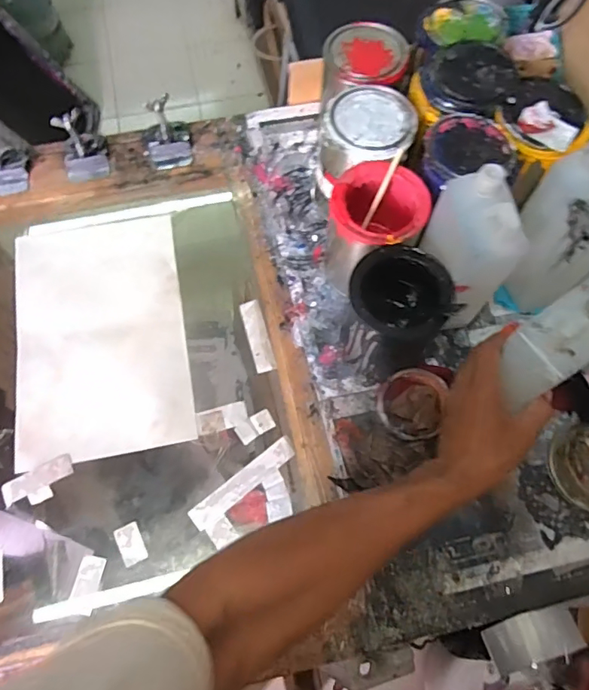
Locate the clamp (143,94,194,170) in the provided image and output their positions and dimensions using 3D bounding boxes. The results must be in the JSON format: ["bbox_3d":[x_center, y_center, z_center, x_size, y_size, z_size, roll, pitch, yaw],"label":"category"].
[{"bbox_3d":[-0.184,-0.306,0.716,0.069,0.082,0.071,-15,69,-7],"label":"clamp"}]

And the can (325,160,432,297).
[{"bbox_3d":[0.095,-0.139,0.622,0.104,0.143,0.103,0,68,-1],"label":"can"}]

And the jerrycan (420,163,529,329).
[{"bbox_3d":[0.181,-0.097,0.551,0.063,0.196,0.101,-18,70,-8],"label":"jerrycan"}]

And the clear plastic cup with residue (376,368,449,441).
[{"bbox_3d":[0.134,0.071,0.590,0.075,0.035,0.082,0,68,-1],"label":"clear plastic cup with residue"}]

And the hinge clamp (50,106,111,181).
[{"bbox_3d":[-0.301,-0.287,0.708,0.064,0.081,0.073,-12,69,-6],"label":"hinge clamp"}]

